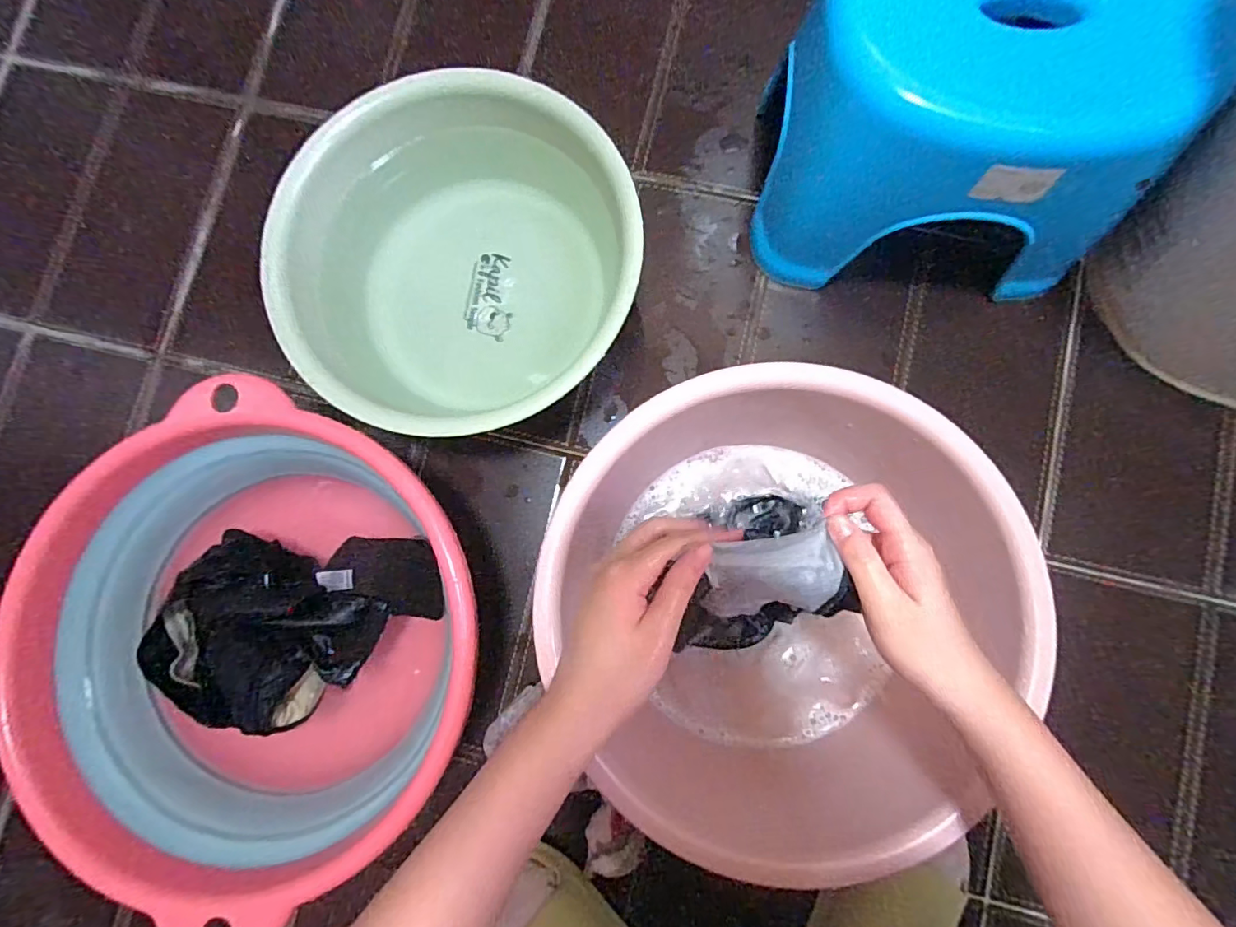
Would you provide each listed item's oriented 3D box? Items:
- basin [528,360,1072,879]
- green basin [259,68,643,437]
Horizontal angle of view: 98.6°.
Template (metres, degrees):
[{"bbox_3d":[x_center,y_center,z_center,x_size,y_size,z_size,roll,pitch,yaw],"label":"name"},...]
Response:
[{"bbox_3d":[0.120,0.091,0.441,0.342,0.150,0.308,1,83,3],"label":"basin"},{"bbox_3d":[-0.135,-0.165,0.495,0.300,0.137,0.289,0,83,3],"label":"green basin"}]

